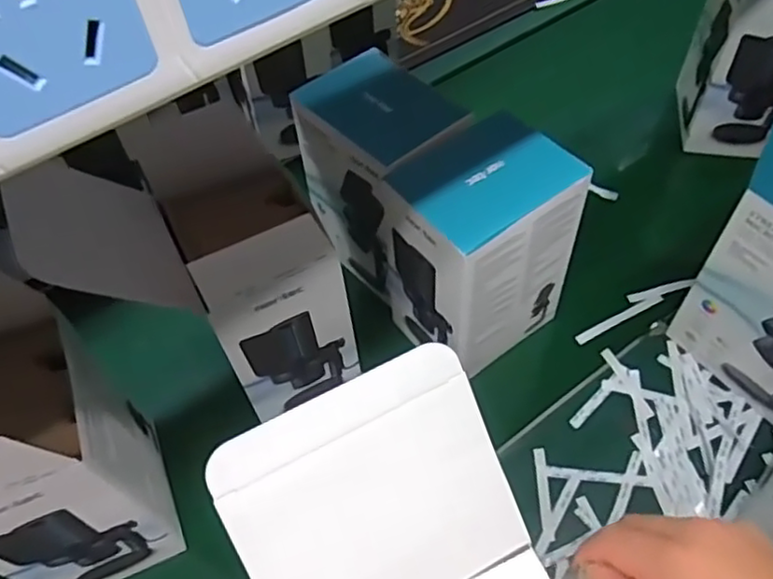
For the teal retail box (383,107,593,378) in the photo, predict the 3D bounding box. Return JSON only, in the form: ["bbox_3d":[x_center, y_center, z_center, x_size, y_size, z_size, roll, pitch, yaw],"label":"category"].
[{"bbox_3d":[0.092,-0.035,0.645,0.147,0.216,0.114,-30,56,-22],"label":"teal retail box"}]

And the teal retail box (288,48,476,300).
[{"bbox_3d":[-0.005,-0.114,0.702,0.104,0.210,0.151,-33,58,-24],"label":"teal retail box"}]

